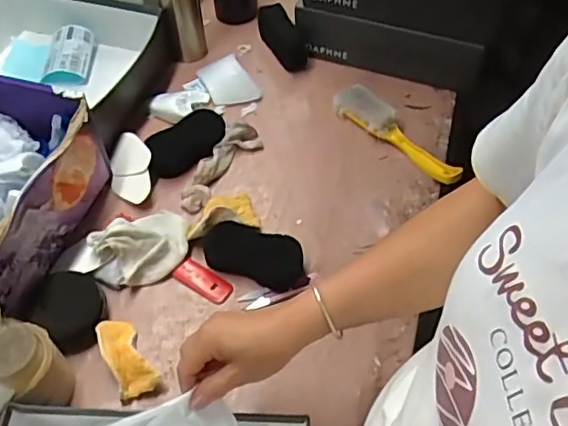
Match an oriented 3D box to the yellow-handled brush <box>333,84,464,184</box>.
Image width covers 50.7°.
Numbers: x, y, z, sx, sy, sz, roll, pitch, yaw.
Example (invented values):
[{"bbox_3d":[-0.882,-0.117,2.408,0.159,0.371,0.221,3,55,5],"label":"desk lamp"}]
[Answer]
[{"bbox_3d":[0.166,-0.117,0.869,0.064,0.034,0.233,-35,60,-23],"label":"yellow-handled brush"}]

